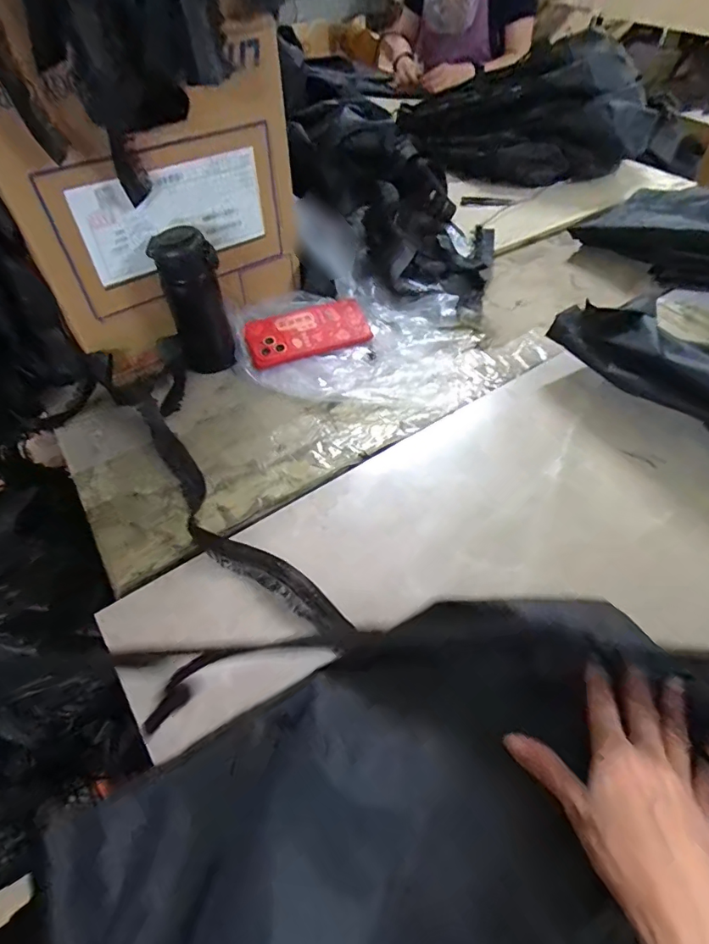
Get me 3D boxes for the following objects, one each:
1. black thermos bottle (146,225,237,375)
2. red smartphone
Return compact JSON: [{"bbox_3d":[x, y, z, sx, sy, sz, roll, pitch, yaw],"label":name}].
[{"bbox_3d":[-0.192,-0.203,0.602,0.075,0.160,0.057,-17,52,-12],"label":"black thermos bottle"},{"bbox_3d":[-0.064,-0.191,0.666,0.165,0.011,0.084,-17,68,-14],"label":"red smartphone"}]

